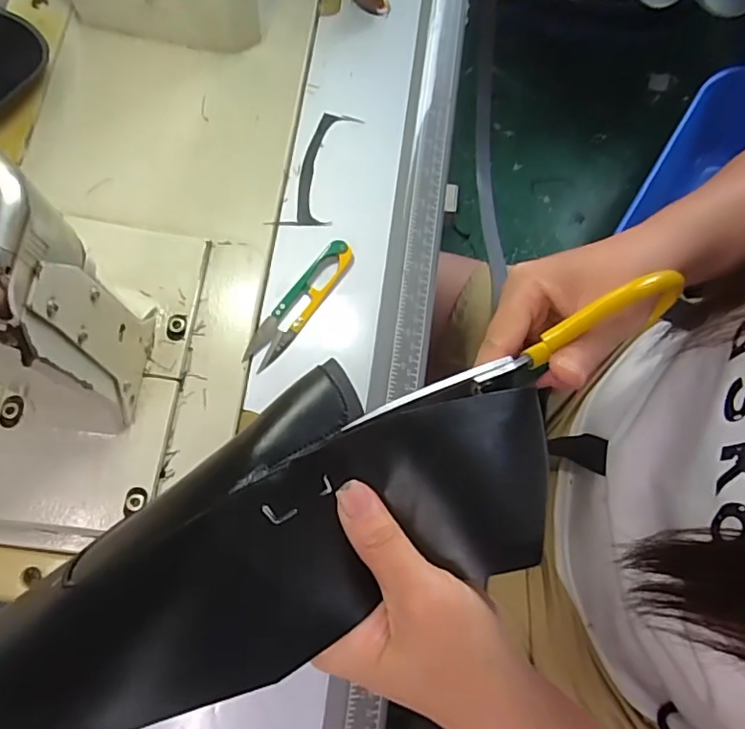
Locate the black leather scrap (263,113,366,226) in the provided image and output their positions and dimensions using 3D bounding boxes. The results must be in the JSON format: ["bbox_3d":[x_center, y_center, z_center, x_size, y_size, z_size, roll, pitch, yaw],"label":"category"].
[{"bbox_3d":[-0.036,-0.139,0.413,0.040,0.006,0.103,23,77,6],"label":"black leather scrap"}]

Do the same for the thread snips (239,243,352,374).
[{"bbox_3d":[-0.049,-0.042,0.380,0.023,0.011,0.101,36,79,9],"label":"thread snips"}]

